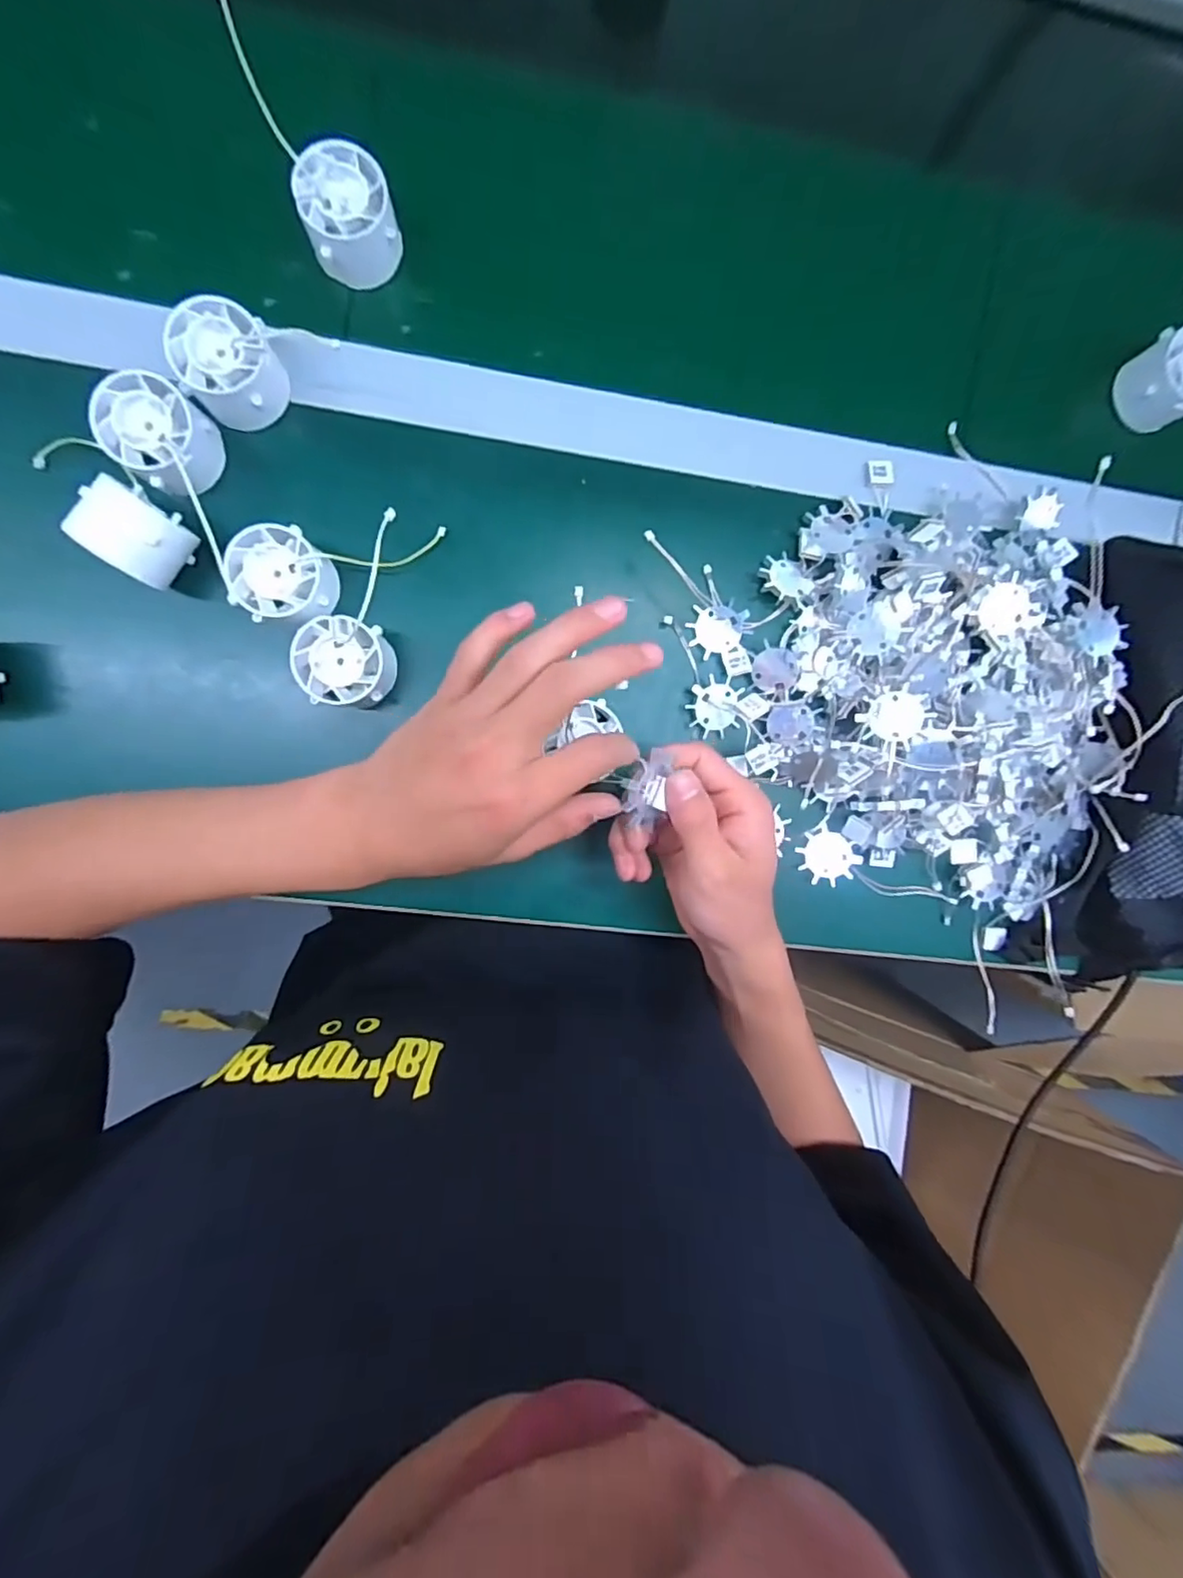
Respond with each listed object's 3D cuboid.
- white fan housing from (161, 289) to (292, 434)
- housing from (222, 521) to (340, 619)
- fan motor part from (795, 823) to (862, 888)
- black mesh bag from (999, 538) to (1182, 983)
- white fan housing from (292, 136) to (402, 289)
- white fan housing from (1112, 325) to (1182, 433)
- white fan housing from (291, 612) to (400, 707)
[{"bbox_3d":[-0.201,-0.235,0.334,0.049,0.040,0.047,18,91,-7],"label":"white fan housing"},{"bbox_3d":[-0.176,-0.122,0.342,0.048,0.030,0.048,-4,93,-6],"label":"housing"},{"bbox_3d":[0.158,0.046,0.402,0.035,0.004,0.039,-44,86,10],"label":"fan motor part"},{"bbox_3d":[0.383,-0.004,0.385,0.148,0.079,0.283,6,92,-6],"label":"black mesh bag"},{"bbox_3d":[-0.137,-0.324,0.338,0.047,0.032,0.051,0,93,-6],"label":"white fan housing"},{"bbox_3d":[0.383,-0.270,0.392,0.046,0.040,0.052,-22,95,-4],"label":"white fan housing"},{"bbox_3d":[-0.144,-0.073,0.350,0.049,0.034,0.048,11,92,-7],"label":"white fan housing"}]

